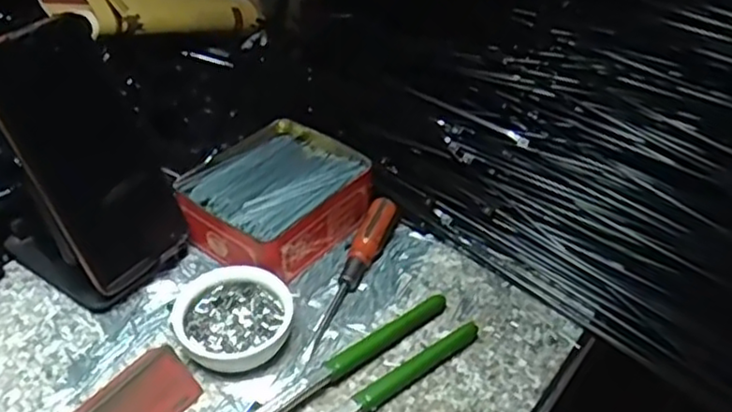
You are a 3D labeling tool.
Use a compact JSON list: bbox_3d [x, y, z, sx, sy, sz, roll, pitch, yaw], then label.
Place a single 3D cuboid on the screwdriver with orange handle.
[{"bbox_3d":[-0.008,0.045,0.477,0.019,0.023,0.143,14,42,14],"label":"screwdriver with orange handle"}]

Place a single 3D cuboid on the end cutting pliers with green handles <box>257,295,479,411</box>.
[{"bbox_3d":[-0.017,0.108,0.406,0.196,0.017,0.041,-27,48,-29],"label":"end cutting pliers with green handles"}]

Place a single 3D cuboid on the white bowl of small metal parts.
[{"bbox_3d":[-0.084,0.072,0.438,0.071,0.025,0.067,1,40,-1],"label":"white bowl of small metal parts"}]

